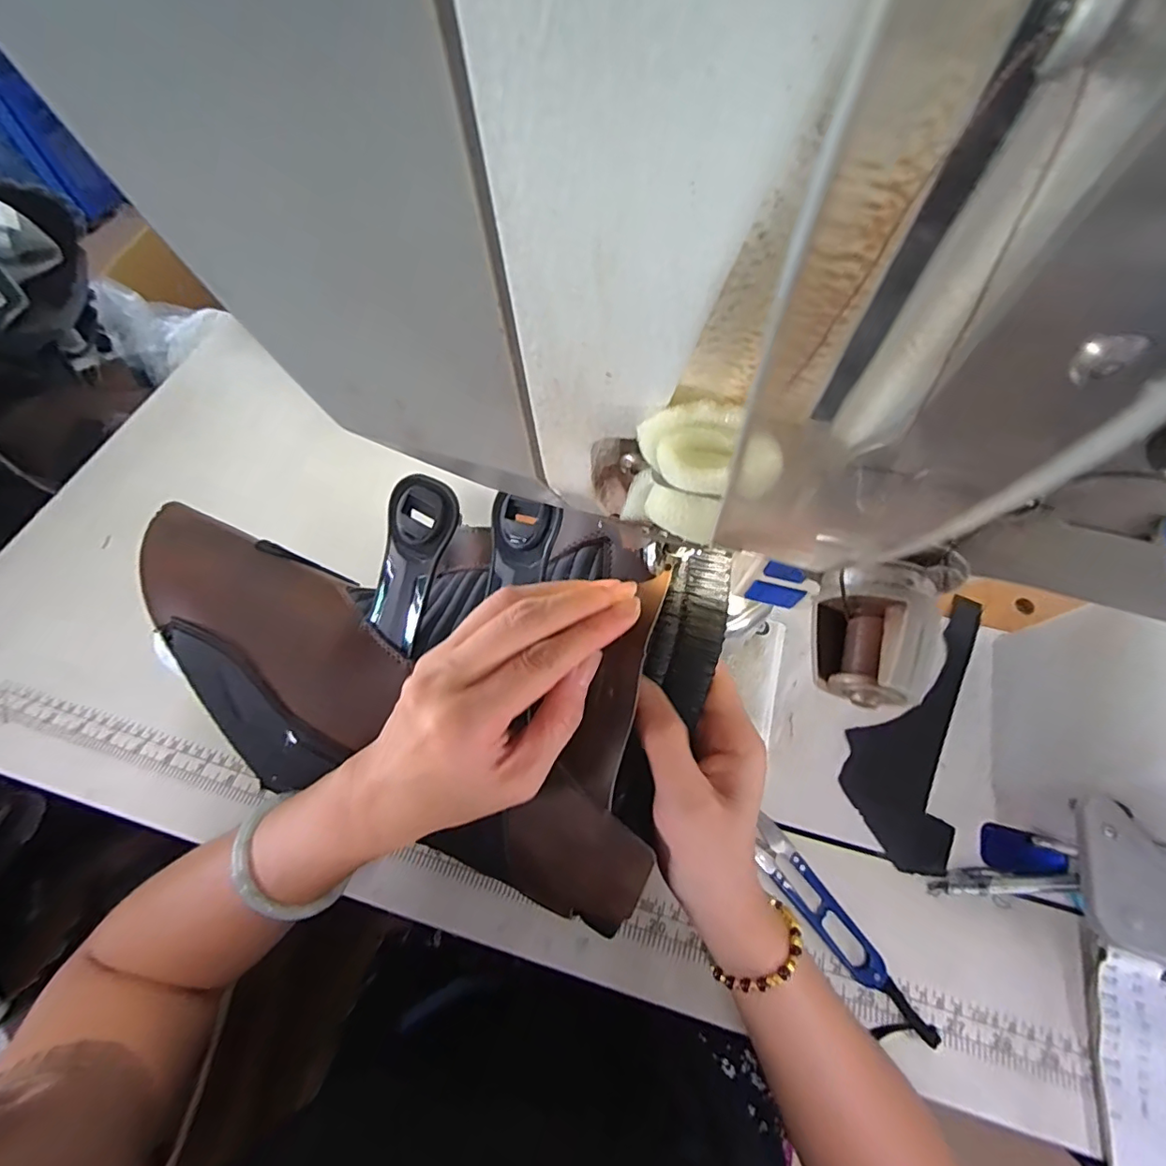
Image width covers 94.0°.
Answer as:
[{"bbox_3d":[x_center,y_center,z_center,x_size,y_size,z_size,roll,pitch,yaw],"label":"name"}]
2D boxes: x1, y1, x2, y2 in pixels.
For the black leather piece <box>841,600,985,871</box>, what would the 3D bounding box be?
[{"bbox_3d":[0.240,0.095,0.395,0.076,0.008,0.204,21,72,3],"label":"black leather piece"}]

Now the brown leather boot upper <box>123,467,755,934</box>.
[{"bbox_3d":[-0.085,0.045,0.281,0.273,0.141,0.154,16,64,11],"label":"brown leather boot upper"}]

